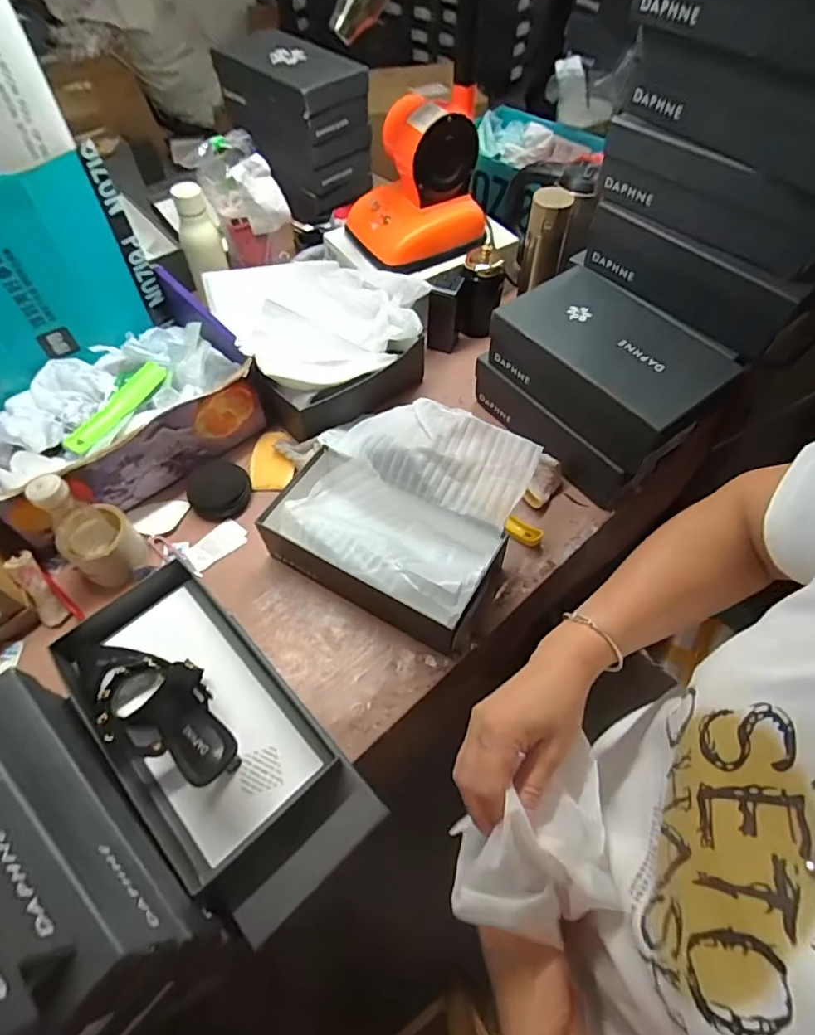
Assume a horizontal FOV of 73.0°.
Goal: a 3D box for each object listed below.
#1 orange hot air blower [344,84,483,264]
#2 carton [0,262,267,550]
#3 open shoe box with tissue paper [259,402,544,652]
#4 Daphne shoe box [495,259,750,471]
[{"bbox_3d":[0.018,-0.578,0.927,0.216,0.181,0.165,-24,61,-15],"label":"orange hot air blower"},{"bbox_3d":[-0.456,-0.166,0.836,0.393,0.136,0.290,-36,64,-21],"label":"carton"},{"bbox_3d":[-0.009,-0.014,0.757,0.299,0.129,0.273,23,60,14],"label":"open shoe box with tissue paper"},{"bbox_3d":[0.285,-0.225,0.791,0.182,0.088,0.292,-33,63,-20],"label":"Daphne shoe box"}]

